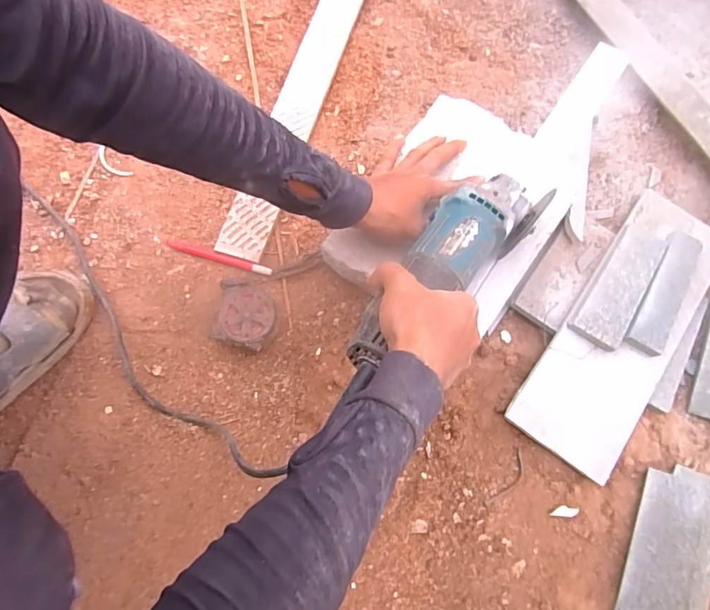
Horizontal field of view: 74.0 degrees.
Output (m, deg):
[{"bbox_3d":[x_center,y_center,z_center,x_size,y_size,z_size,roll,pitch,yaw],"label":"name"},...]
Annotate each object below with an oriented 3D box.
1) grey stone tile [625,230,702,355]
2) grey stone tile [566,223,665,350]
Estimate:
[{"bbox_3d":[0.349,-0.013,0.531,0.039,0.020,0.148,29,73,12],"label":"grey stone tile"},{"bbox_3d":[0.299,-0.024,0.534,0.054,0.024,0.153,31,73,13],"label":"grey stone tile"}]

